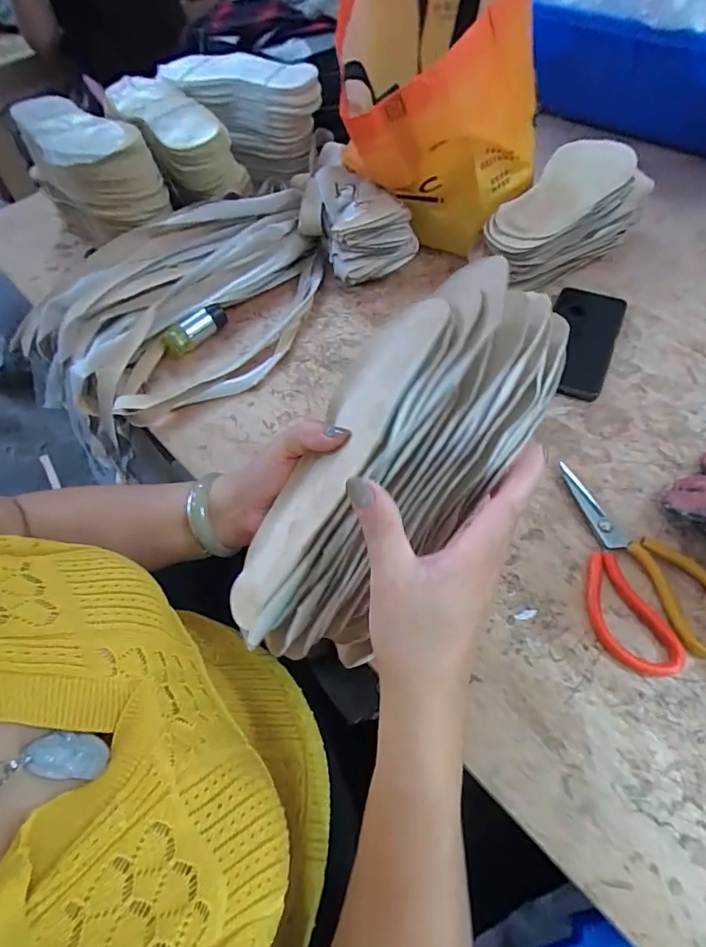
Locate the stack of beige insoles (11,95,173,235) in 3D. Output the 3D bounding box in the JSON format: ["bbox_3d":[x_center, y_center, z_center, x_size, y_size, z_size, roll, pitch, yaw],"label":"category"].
[{"bbox_3d":[-0.348,-0.409,0.664,0.110,0.099,0.214,-39,62,-19],"label":"stack of beige insoles"}]

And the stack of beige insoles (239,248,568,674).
[{"bbox_3d":[0.016,-0.008,0.318,0.117,0.063,0.272,41,97,26],"label":"stack of beige insoles"}]

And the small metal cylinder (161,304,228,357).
[{"bbox_3d":[-0.191,-0.177,0.600,0.084,0.032,0.023,-32,60,-15],"label":"small metal cylinder"}]

